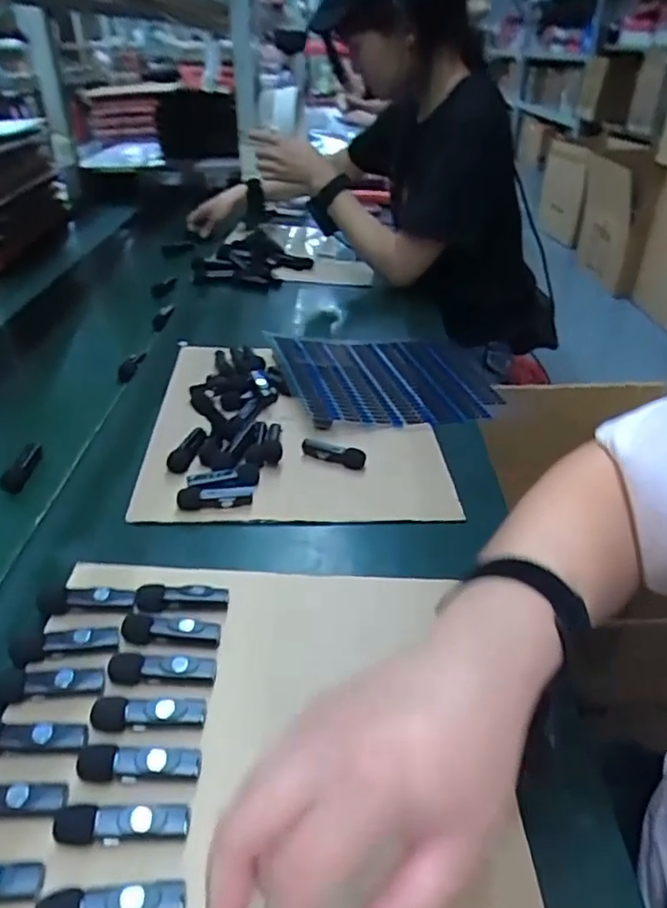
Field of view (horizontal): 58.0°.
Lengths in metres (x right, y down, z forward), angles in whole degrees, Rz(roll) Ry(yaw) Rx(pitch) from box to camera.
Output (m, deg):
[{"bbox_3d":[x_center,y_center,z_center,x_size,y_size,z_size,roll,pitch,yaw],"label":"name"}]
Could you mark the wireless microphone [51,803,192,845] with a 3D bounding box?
[{"bbox_3d":[-0.107,0.187,0.304,0.066,0.011,0.015,-2,34,-2],"label":"wireless microphone"}]

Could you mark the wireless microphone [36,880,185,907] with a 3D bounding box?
[{"bbox_3d":[-0.102,0.207,0.274,0.062,0.011,0.017,-5,35,-7],"label":"wireless microphone"}]

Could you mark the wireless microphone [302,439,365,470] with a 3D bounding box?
[{"bbox_3d":[0.000,0.000,0.594,0.064,0.020,0.016,15,37,21],"label":"wireless microphone"}]

